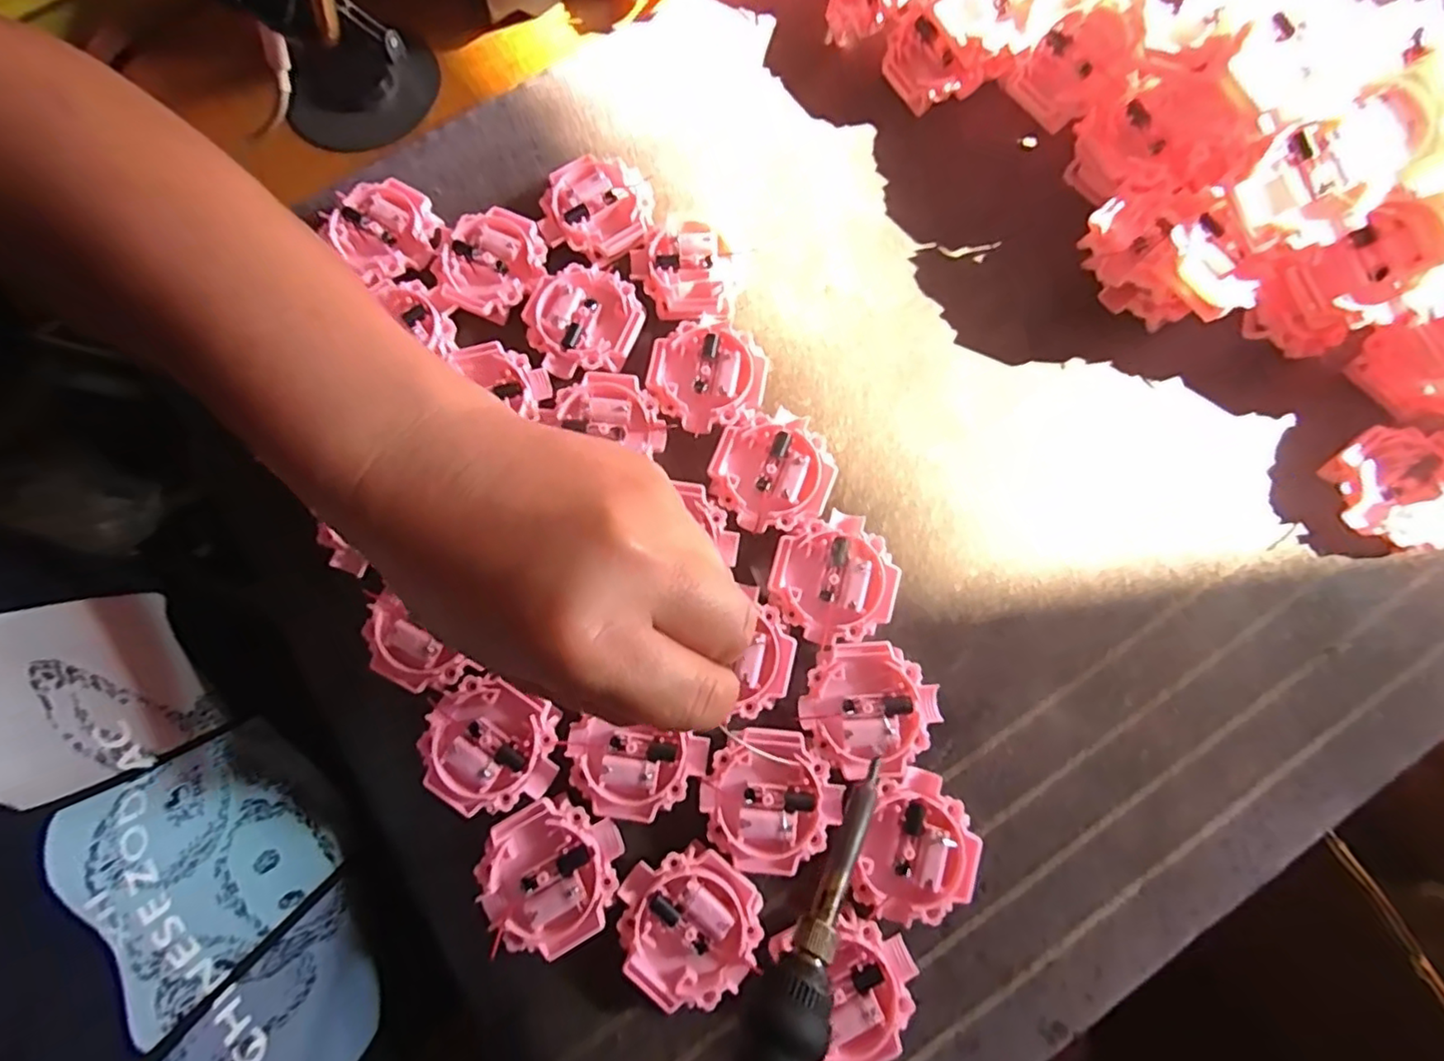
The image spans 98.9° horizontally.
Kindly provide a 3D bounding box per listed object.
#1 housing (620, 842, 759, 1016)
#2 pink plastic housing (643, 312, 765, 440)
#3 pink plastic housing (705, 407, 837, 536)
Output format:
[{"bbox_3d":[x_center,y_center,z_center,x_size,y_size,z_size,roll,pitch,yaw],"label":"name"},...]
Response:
[{"bbox_3d":[-0.012,0.150,0.236,0.052,0.011,0.050,0,78,1],"label":"housing"},{"bbox_3d":[-0.007,-0.070,0.282,0.050,0.013,0.051,0,78,1],"label":"pink plastic housing"},{"bbox_3d":[0.022,-0.025,0.275,0.051,0.016,0.049,-29,79,-5],"label":"pink plastic housing"}]

